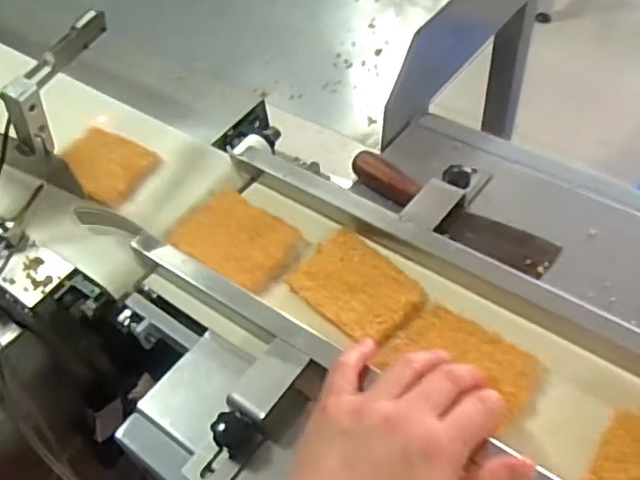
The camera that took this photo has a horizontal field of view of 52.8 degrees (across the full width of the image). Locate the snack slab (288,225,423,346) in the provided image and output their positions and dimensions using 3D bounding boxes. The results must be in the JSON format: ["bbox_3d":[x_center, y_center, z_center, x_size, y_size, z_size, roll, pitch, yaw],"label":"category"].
[{"bbox_3d":[0.027,0.035,0.476,0.067,0.007,0.094,-37,57,-23],"label":"snack slab"}]

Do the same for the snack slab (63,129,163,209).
[{"bbox_3d":[-0.195,-0.068,0.586,0.081,0.006,0.071,25,53,12],"label":"snack slab"}]

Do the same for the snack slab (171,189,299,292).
[{"bbox_3d":[-0.070,-0.002,0.517,0.102,0.013,0.070,30,59,27],"label":"snack slab"}]

